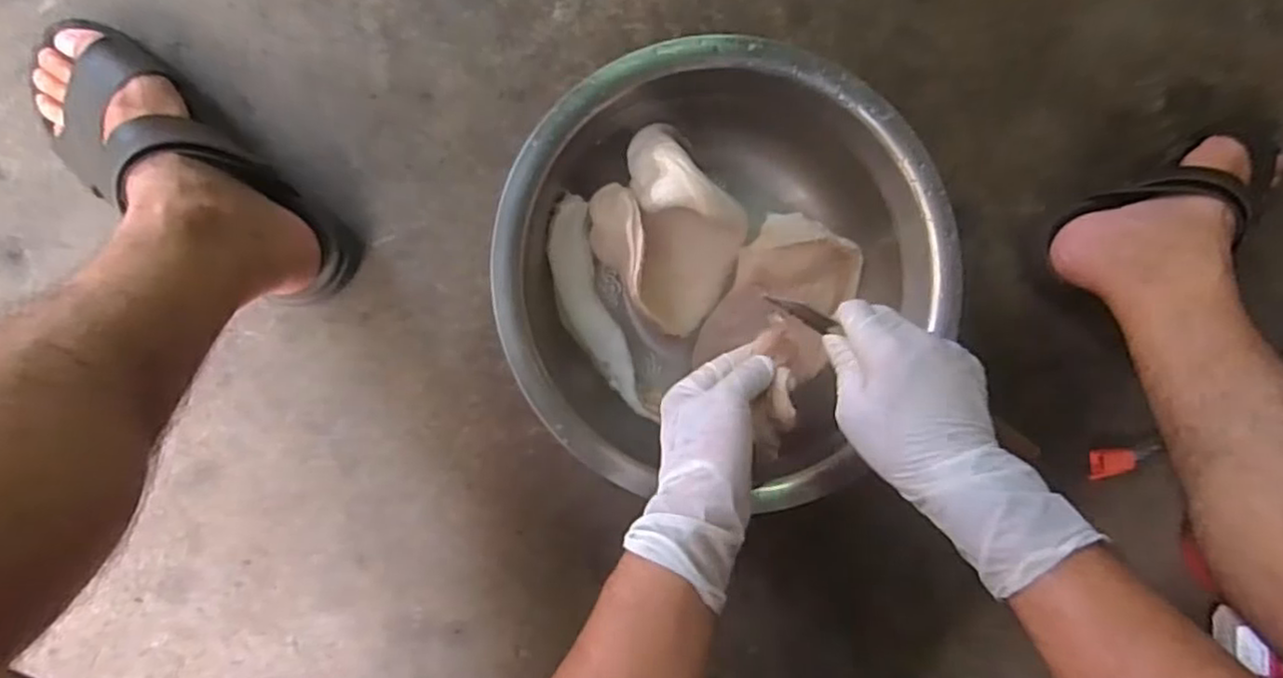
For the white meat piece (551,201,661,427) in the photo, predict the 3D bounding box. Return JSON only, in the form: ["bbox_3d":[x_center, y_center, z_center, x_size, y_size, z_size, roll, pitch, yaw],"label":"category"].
[{"bbox_3d":[-0.039,-0.019,0.531,0.044,0.024,0.175,-18,89,-9],"label":"white meat piece"}]

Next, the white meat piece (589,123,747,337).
[{"bbox_3d":[0.019,-0.083,0.531,0.112,0.055,0.146,-34,92,-8],"label":"white meat piece"}]

